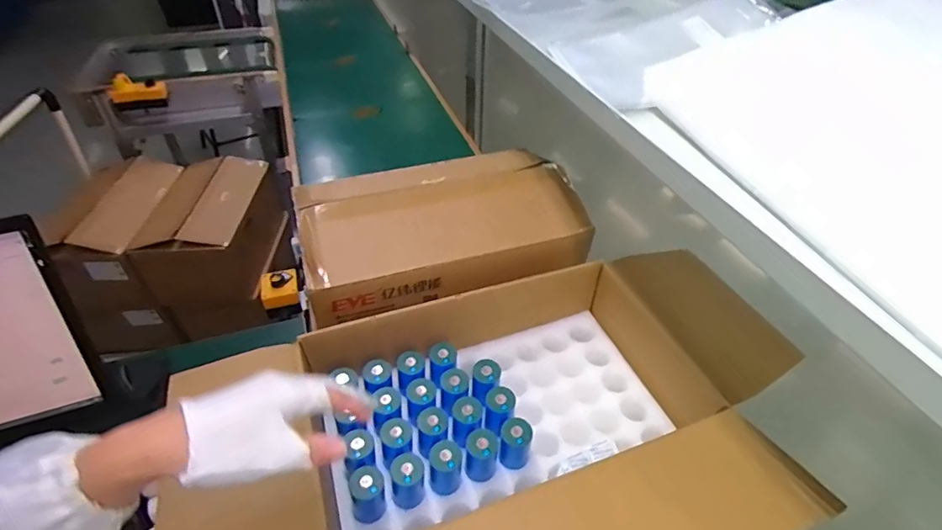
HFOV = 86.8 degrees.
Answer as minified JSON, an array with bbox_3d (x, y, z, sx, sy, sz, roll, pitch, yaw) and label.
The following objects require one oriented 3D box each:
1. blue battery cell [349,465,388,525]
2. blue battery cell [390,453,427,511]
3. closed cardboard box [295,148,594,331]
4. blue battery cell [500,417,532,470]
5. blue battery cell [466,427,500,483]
[{"bbox_3d":[-0.122,0.270,0.590,0.041,0.066,0.039,-16,45,-18],"label":"blue battery cell"},{"bbox_3d":[-0.075,0.258,0.600,0.041,0.055,0.038,-6,43,-8],"label":"blue battery cell"},{"bbox_3d":[-0.042,-0.076,0.854,0.475,0.128,0.231,-12,44,-14],"label":"closed cardboard box"},{"bbox_3d":[0.057,0.233,0.643,0.038,0.070,0.038,1,42,-1],"label":"blue battery cell"},{"bbox_3d":[0.016,0.244,0.636,0.043,0.070,0.044,1,42,-1],"label":"blue battery cell"}]

